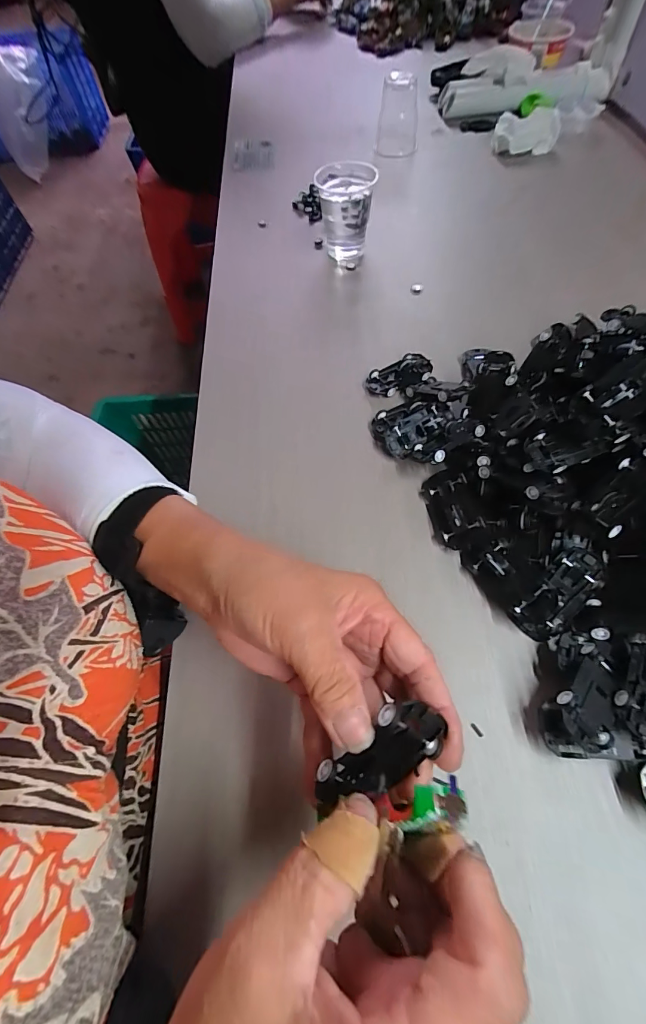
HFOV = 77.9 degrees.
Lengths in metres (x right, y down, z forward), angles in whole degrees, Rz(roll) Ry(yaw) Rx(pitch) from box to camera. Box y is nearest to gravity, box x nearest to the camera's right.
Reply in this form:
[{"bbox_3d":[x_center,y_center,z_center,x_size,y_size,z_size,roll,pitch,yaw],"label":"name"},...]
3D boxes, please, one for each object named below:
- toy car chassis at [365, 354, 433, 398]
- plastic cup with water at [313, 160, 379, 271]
[{"bbox_3d":[0.072,-0.127,0.371,0.063,0.012,0.029,-22,63,-8],"label":"toy car chassis"},{"bbox_3d":[0.025,-0.331,0.450,0.064,0.079,0.080,0,62,4],"label":"plastic cup with water"}]

